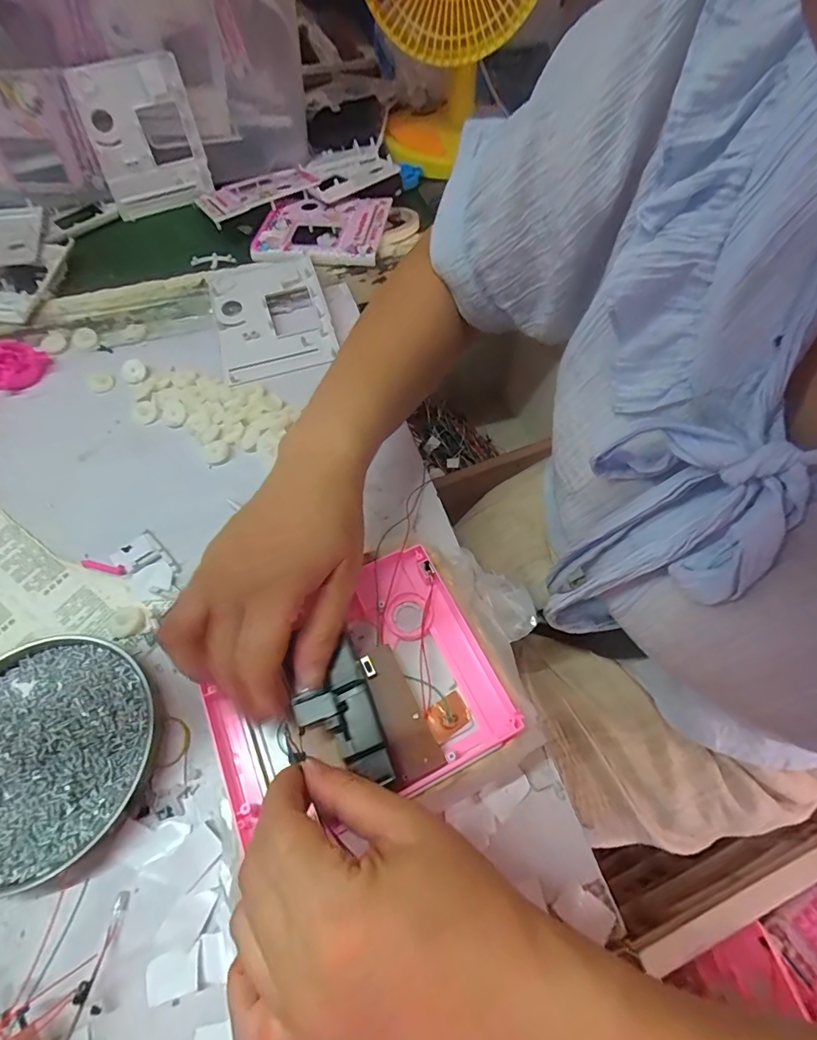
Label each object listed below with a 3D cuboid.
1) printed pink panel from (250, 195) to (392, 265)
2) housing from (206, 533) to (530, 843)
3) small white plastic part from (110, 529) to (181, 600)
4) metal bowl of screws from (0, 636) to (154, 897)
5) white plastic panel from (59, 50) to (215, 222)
[{"bbox_3d":[-0.099,-0.338,0.552,0.143,0.013,0.111,3,62,4],"label":"printed pink panel"},{"bbox_3d":[-0.031,0.098,0.288,0.160,0.034,0.128,-22,61,-13],"label":"housing"},{"bbox_3d":[-0.202,0.034,0.365,0.035,0.005,0.057,-37,67,-20],"label":"small white plastic part"},{"bbox_3d":[-0.231,0.142,0.292,0.131,0.020,0.132,0,60,0],"label":"metal bowl of screws"},{"bbox_3d":[-0.307,-0.444,0.552,0.121,0.153,0.030,-22,71,-12],"label":"white plastic panel"}]

